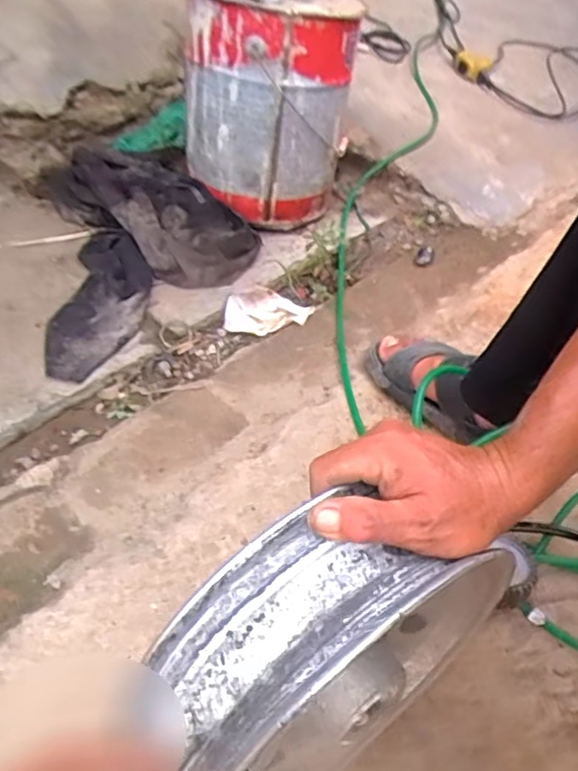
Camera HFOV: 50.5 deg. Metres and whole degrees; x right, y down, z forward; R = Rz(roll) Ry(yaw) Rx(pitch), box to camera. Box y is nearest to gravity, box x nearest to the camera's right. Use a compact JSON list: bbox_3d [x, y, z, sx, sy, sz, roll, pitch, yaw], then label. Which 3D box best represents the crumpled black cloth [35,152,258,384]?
[{"bbox_3d":[-0.239,-0.256,1.019,0.328,0.075,0.591,-10,45,-15],"label":"crumpled black cloth"}]

